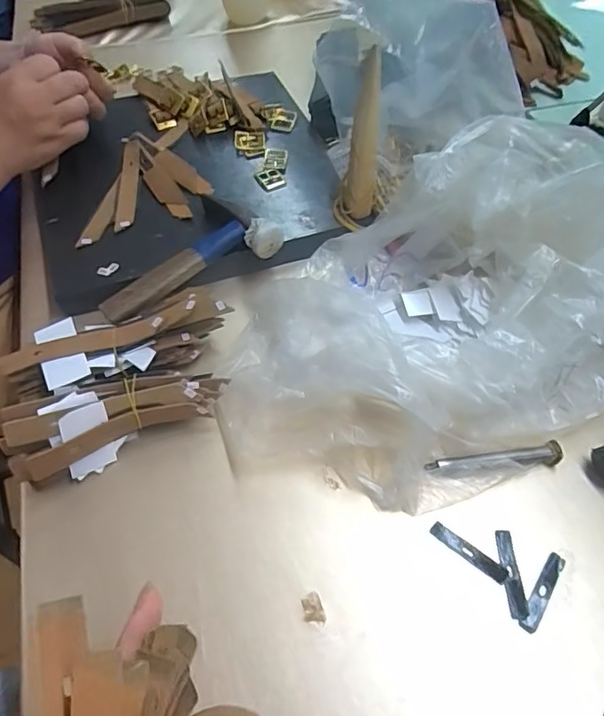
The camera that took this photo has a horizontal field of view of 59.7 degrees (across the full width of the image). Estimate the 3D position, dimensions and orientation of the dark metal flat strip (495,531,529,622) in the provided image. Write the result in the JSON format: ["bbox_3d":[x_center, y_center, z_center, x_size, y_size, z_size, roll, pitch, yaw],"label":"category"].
[{"bbox_3d":[0.133,0.137,0.334,0.011,0.004,0.053,0,56,-1],"label":"dark metal flat strip"}]

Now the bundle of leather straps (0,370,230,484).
[{"bbox_3d":[-0.130,0.040,0.373,0.145,0.051,0.047,-23,57,-16],"label":"bundle of leather straps"}]

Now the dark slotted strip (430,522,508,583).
[{"bbox_3d":[0.109,0.127,0.343,0.053,0.004,0.010,33,71,23],"label":"dark slotted strip"}]

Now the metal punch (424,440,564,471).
[{"bbox_3d":[0.137,0.074,0.375,0.097,0.011,0.014,-7,54,-6],"label":"metal punch"}]

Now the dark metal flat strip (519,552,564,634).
[{"bbox_3d":[0.151,0.145,0.328,0.010,0.004,0.053,33,62,19],"label":"dark metal flat strip"}]

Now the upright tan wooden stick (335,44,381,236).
[{"bbox_3d":[0.050,-0.180,0.450,0.033,0.141,0.035,8,54,5],"label":"upright tan wooden stick"}]

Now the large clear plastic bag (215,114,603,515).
[{"bbox_3d":[0.118,-0.049,0.388,0.382,0.101,0.236,-16,56,-12],"label":"large clear plastic bag"}]

